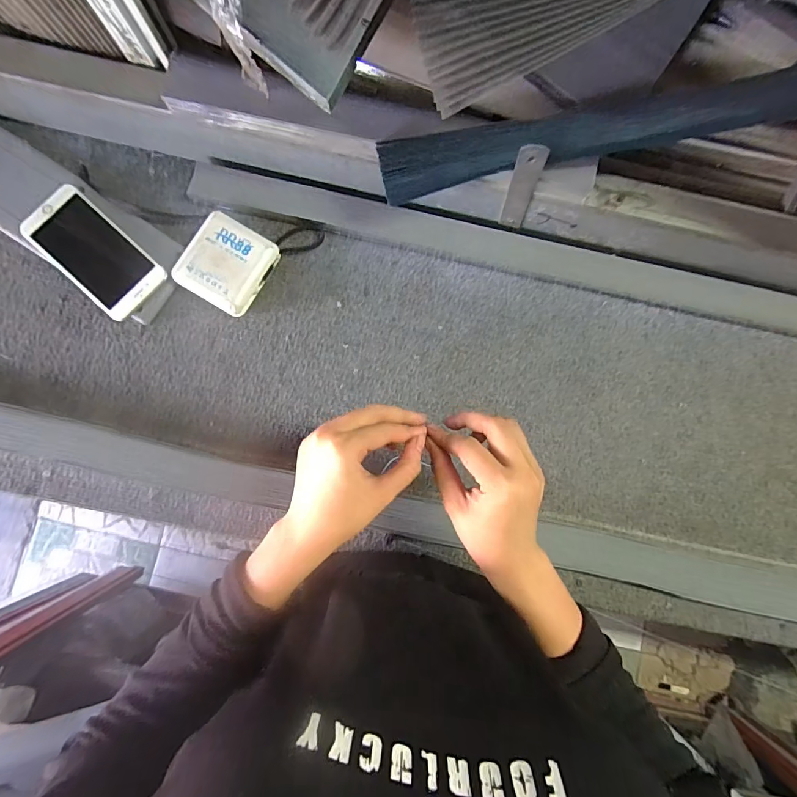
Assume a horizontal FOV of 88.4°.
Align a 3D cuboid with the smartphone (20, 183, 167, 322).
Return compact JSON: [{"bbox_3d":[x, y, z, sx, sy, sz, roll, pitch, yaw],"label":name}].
[{"bbox_3d":[-0.342,-0.163,0.458,0.155,0.011,0.079,42,94,3],"label":"smartphone"}]

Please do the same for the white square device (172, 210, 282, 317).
[{"bbox_3d":[-0.192,-0.149,0.460,0.086,0.035,0.092,32,86,0],"label":"white square device"}]

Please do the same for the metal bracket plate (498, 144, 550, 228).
[{"bbox_3d":[0.123,-0.207,0.410,0.027,0.125,0.006,11,86,6],"label":"metal bracket plate"}]

